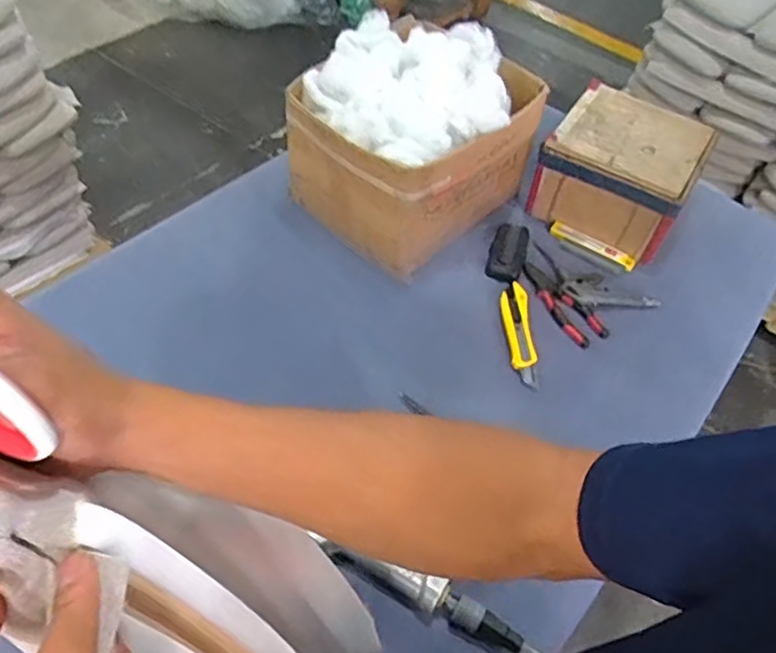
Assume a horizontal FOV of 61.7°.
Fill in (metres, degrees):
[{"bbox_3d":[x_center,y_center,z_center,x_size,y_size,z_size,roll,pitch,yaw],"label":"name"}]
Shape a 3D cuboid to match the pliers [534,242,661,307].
[{"bbox_3d":[0.293,-0.055,0.944,0.190,0.016,0.078,25,52,14],"label":"pliers"}]

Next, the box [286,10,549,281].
[{"bbox_3d":[0.034,-0.274,0.946,0.270,0.237,0.287,37,56,23],"label":"box"}]

